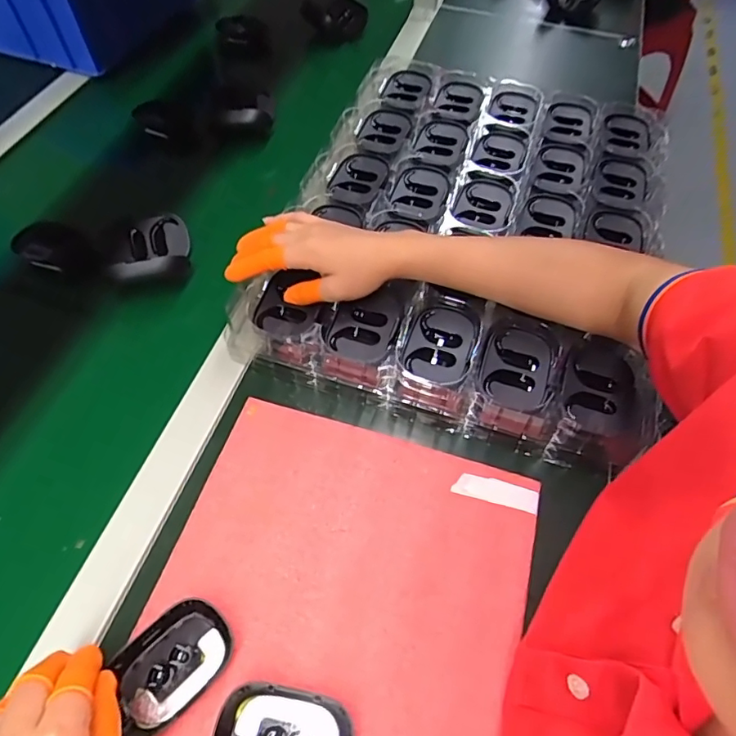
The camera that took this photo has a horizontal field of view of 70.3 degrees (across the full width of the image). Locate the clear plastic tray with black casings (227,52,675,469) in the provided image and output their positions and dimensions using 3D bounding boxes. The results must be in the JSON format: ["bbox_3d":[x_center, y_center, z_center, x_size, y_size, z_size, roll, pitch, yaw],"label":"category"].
[{"bbox_3d":[0.122,-0.173,0.578,0.375,0.049,0.504,15,59,8],"label":"clear plastic tray with black casings"}]

